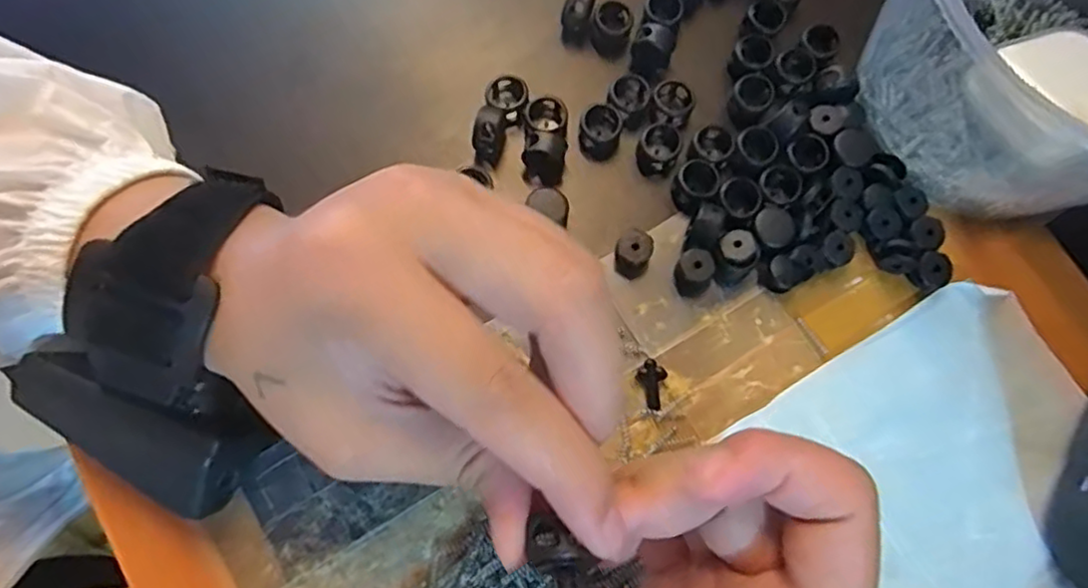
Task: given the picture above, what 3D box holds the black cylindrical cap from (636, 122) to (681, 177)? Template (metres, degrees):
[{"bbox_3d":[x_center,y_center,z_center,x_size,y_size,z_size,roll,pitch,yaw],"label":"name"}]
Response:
[{"bbox_3d":[0.046,-0.059,0.260,0.016,0.012,0.020,24,75,4],"label":"black cylindrical cap"}]

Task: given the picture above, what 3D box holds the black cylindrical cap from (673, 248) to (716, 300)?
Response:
[{"bbox_3d":[0.057,-0.008,0.244,0.014,0.013,0.015,1,75,-2],"label":"black cylindrical cap"}]

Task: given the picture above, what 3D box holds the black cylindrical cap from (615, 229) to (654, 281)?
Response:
[{"bbox_3d":[0.034,-0.015,0.246,0.014,0.013,0.015,1,75,-2],"label":"black cylindrical cap"}]

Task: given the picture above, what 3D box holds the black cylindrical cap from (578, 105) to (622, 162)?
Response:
[{"bbox_3d":[0.023,-0.065,0.260,0.016,0.014,0.020,13,75,2],"label":"black cylindrical cap"}]

